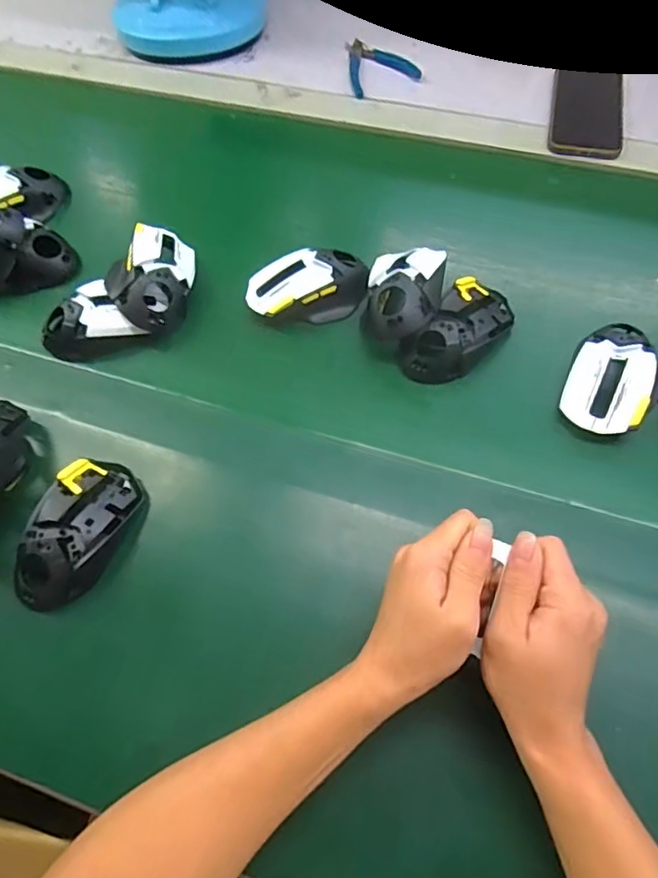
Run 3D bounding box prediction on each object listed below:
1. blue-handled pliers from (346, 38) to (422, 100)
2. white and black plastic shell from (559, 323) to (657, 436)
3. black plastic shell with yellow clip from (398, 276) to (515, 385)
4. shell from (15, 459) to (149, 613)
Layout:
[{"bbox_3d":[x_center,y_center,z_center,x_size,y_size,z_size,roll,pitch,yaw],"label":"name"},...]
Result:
[{"bbox_3d":[0.053,-0.472,0.720,0.084,0.008,0.106,-23,63,-8],"label":"blue-handled pliers"},{"bbox_3d":[0.238,-0.055,0.483,0.063,0.033,0.111,19,65,14],"label":"white and black plastic shell"},{"bbox_3d":[0.118,-0.097,0.514,0.061,0.032,0.116,38,71,21],"label":"black plastic shell with yellow clip"},{"bbox_3d":[-0.196,0.073,0.445,0.064,0.035,0.119,24,66,16],"label":"shell"}]

